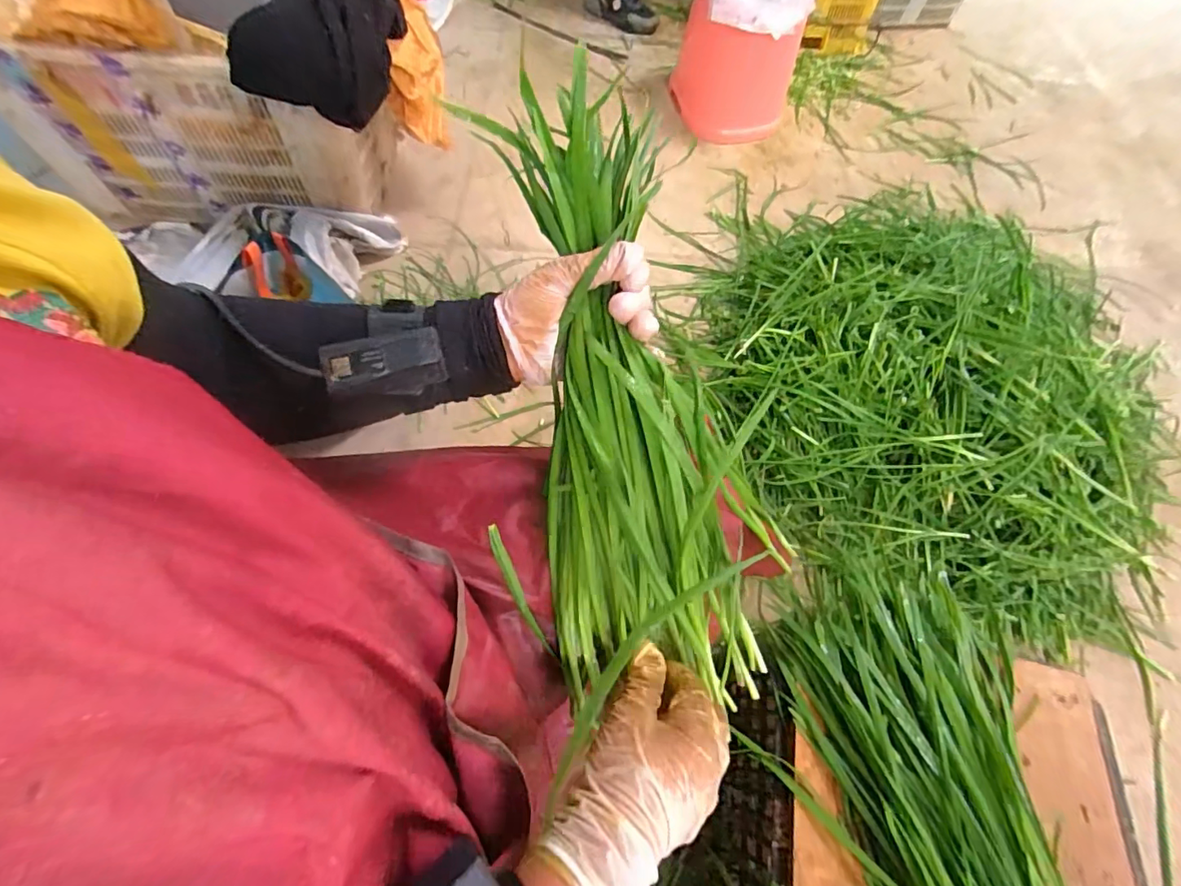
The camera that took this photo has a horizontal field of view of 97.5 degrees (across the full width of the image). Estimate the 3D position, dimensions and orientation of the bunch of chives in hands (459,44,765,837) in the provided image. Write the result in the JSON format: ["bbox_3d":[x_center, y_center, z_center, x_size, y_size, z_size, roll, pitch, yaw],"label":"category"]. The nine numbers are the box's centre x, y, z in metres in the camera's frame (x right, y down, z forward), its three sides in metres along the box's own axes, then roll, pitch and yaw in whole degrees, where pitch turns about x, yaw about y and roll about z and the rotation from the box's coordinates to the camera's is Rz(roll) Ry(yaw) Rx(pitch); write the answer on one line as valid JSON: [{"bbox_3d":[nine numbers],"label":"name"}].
[{"bbox_3d":[0.016,-0.014,0.350,0.170,0.088,0.423,-8,91,-7],"label":"bunch of chives in hands"}]

